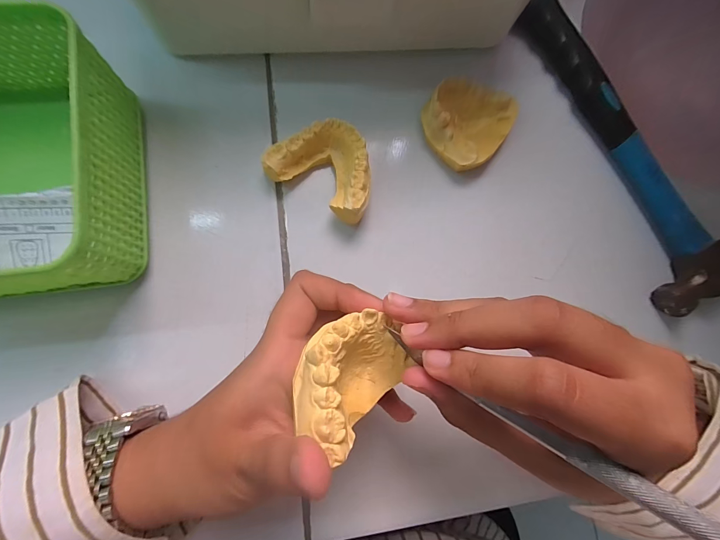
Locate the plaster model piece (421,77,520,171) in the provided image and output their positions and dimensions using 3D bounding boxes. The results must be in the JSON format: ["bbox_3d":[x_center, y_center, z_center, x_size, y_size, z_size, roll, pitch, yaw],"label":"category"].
[{"bbox_3d":[0.074,-0.104,0.229,0.057,0.020,0.062,1,82,-4],"label":"plaster model piece"}]

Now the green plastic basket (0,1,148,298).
[{"bbox_3d":[-0.193,-0.053,0.169,0.129,0.067,0.128,-6,83,-5],"label":"green plastic basket"}]

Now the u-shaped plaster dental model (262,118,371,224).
[{"bbox_3d":[-0.021,-0.067,0.214,0.068,0.023,0.052,30,81,1],"label":"u-shaped plaster dental model"}]

